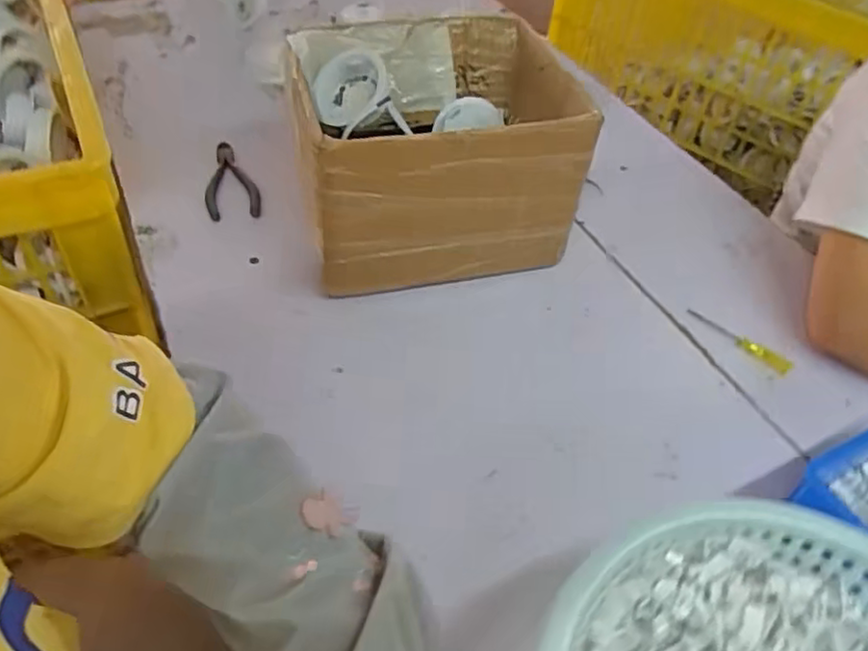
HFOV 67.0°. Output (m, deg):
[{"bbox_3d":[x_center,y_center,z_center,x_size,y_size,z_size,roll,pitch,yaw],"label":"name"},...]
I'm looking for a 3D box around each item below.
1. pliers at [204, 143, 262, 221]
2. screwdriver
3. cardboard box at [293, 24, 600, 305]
[{"bbox_3d":[-0.209,-0.148,0.666,0.051,0.015,0.124,-12,50,-17],"label":"pliers"},{"bbox_3d":[0.263,0.012,0.565,0.093,0.012,0.011,38,54,25],"label":"screwdriver"},{"bbox_3d":[-0.008,-0.155,0.592,0.229,0.155,0.197,-10,50,-15],"label":"cardboard box"}]

